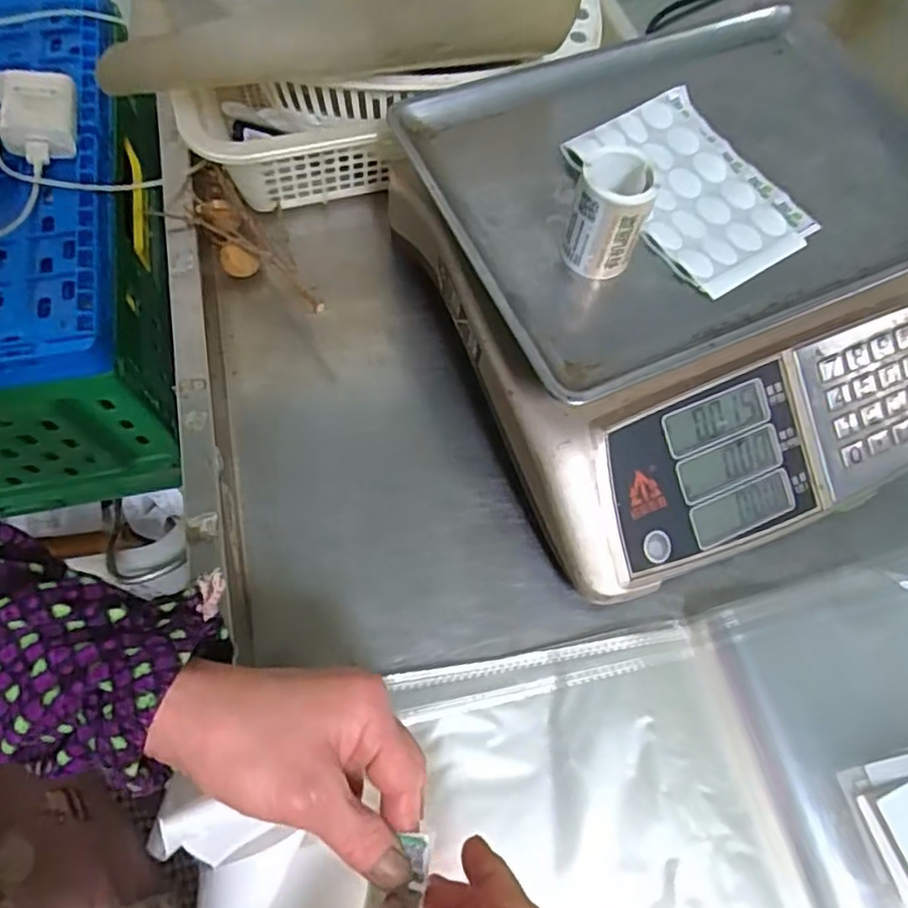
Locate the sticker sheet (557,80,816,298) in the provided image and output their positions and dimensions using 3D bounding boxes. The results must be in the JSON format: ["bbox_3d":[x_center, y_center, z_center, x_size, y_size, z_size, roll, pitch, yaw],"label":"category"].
[{"bbox_3d":[0.155,-0.174,0.432,0.109,0.004,0.149,-31,71,-15],"label":"sticker sheet"}]

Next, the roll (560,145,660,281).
[{"bbox_3d":[0.089,-0.138,0.383,0.041,0.060,0.045,1,66,-2],"label":"roll"}]

